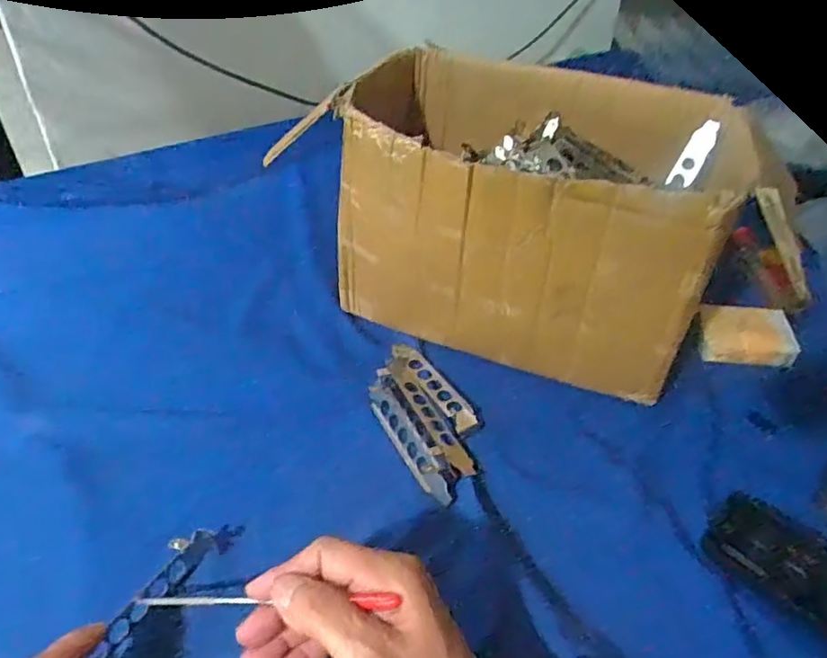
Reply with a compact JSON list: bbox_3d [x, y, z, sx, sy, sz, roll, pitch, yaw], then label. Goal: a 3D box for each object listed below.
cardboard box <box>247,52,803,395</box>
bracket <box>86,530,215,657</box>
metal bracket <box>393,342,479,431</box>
[{"bbox_3d":[0.098,-0.095,0.548,0.313,0.194,0.210,14,42,12],"label":"cardboard box"},{"bbox_3d":[-0.157,0.157,0.375,0.021,0.009,0.095,21,40,18],"label":"bracket"},{"bbox_3d":[0.014,0.044,0.523,0.021,0.013,0.108,-20,46,-25],"label":"metal bracket"}]

